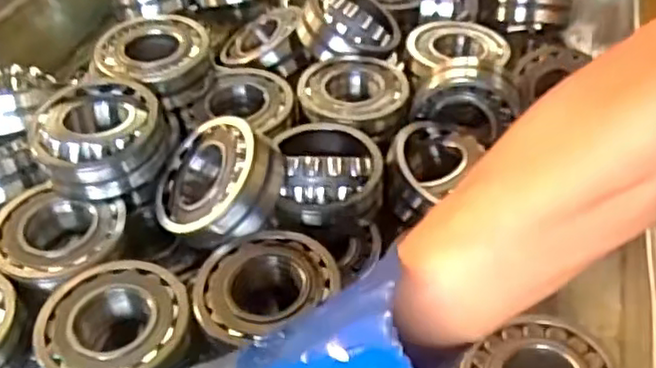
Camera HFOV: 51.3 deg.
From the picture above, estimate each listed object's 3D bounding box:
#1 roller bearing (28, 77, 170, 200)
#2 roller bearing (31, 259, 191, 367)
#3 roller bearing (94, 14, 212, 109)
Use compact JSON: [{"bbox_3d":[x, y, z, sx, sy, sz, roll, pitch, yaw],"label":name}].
[{"bbox_3d":[-0.212,-0.045,0.643,0.111,0.061,0.122,-5,44,-3],"label":"roller bearing"},{"bbox_3d":[-0.165,0.115,0.531,0.112,0.034,0.116,-1,44,1],"label":"roller bearing"},{"bbox_3d":[-0.185,-0.132,0.731,0.120,0.045,0.117,0,44,2],"label":"roller bearing"}]

